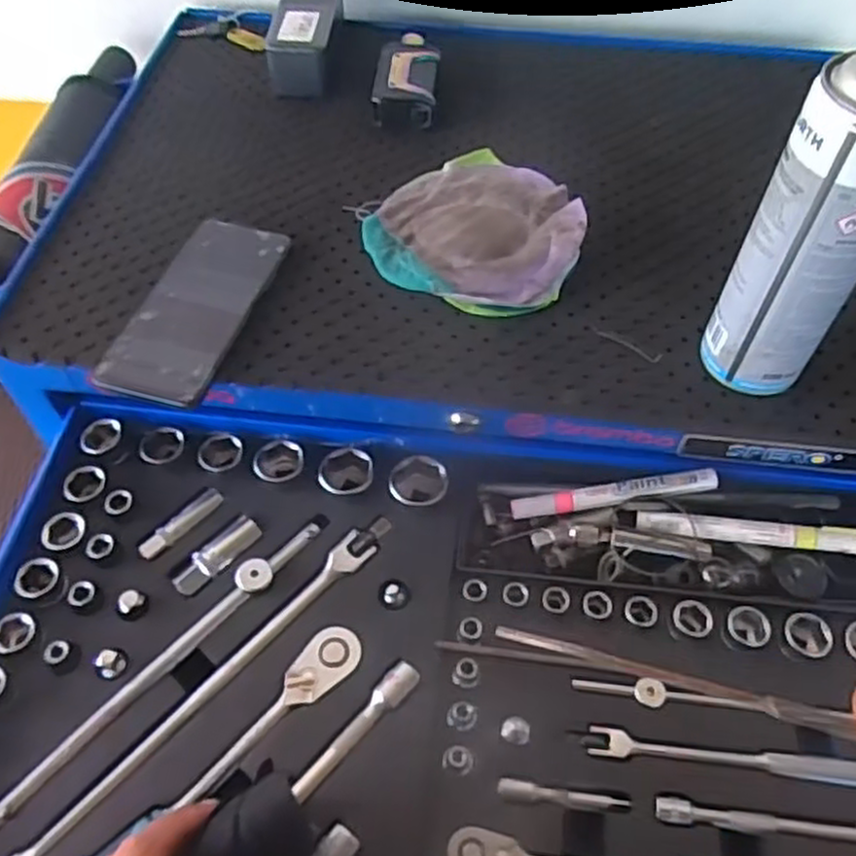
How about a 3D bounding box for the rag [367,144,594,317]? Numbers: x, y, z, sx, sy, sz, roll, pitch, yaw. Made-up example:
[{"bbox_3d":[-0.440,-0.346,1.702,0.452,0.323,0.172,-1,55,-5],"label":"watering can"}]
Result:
[{"bbox_3d":[0.042,-0.155,0.566,0.152,0.027,0.155,24,56,17],"label":"rag"}]

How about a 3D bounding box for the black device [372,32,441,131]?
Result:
[{"bbox_3d":[-0.017,-0.310,0.671,0.053,0.027,0.114,4,53,3],"label":"black device"}]

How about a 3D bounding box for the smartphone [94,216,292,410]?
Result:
[{"bbox_3d":[-0.156,-0.084,0.520,0.070,0.014,0.164,12,54,9],"label":"smartphone"}]

